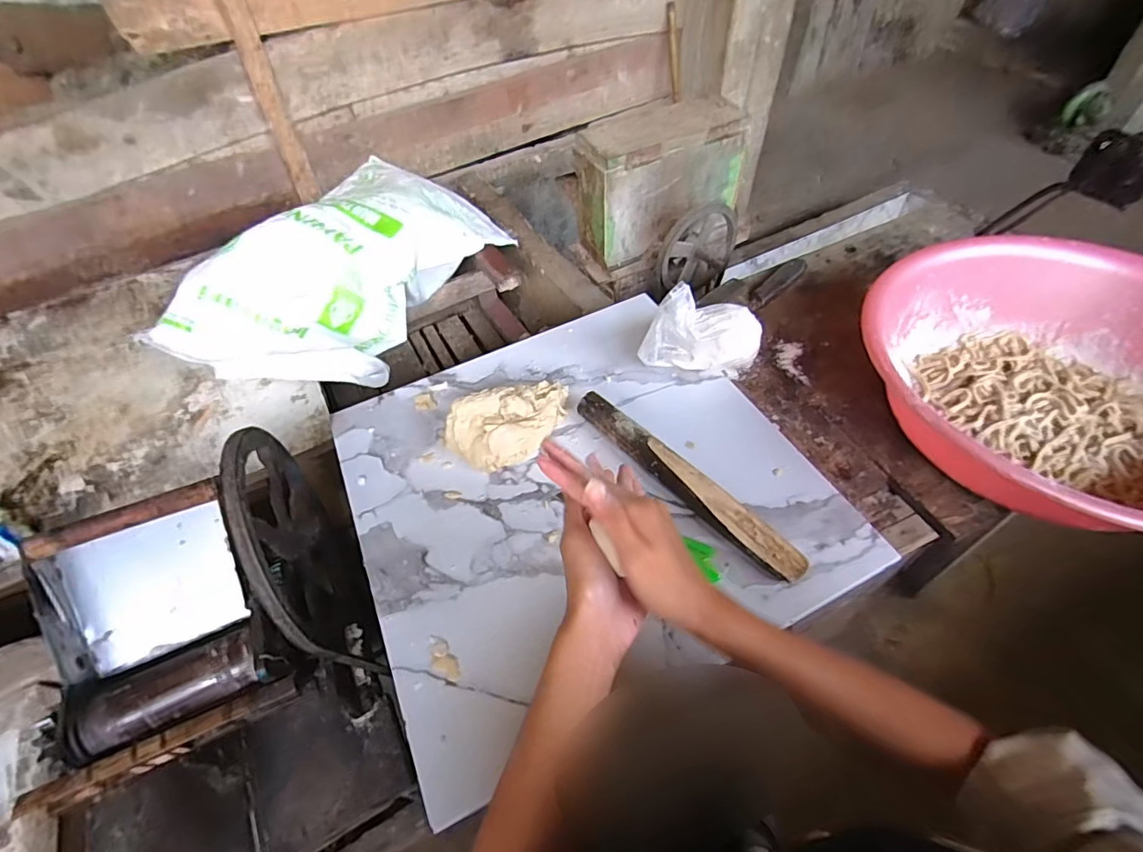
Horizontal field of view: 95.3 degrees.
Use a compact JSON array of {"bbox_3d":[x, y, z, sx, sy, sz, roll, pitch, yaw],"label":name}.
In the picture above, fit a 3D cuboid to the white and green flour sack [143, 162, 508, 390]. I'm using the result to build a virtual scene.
[{"bbox_3d":[-0.469,-0.334,1.091,0.385,0.185,0.626,20,55,17],"label":"white and green flour sack"}]

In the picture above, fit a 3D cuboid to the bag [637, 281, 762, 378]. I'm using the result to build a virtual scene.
[{"bbox_3d":[0.165,-0.120,0.660,0.157,0.111,0.063,-12,52,-8],"label":"bag"}]

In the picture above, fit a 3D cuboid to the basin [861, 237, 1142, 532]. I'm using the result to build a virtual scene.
[{"bbox_3d":[0.533,-0.035,0.576,0.400,0.135,0.388,-1,51,1],"label":"basin"}]

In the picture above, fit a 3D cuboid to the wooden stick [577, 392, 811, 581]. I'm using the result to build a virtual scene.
[{"bbox_3d":[0.118,0.057,0.574,0.033,0.032,0.300,-36,59,-24],"label":"wooden stick"}]

